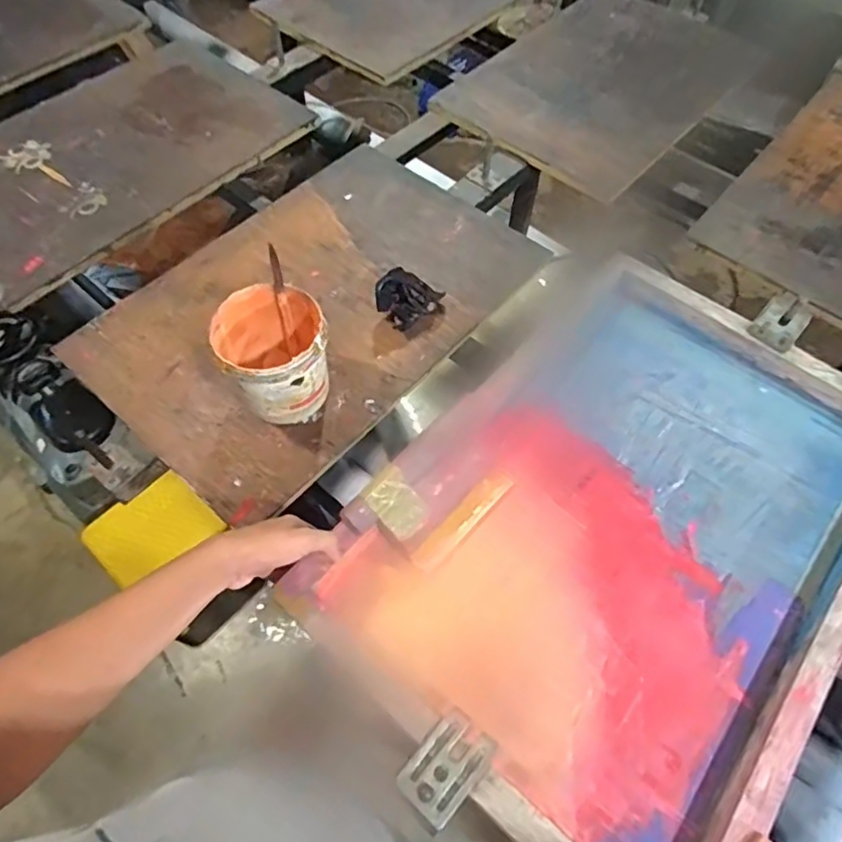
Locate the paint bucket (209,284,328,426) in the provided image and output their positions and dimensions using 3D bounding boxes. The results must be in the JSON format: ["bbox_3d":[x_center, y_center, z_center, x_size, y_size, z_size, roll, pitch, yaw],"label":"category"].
[{"bbox_3d":[-0.172,-0.079,0.697,0.122,0.110,0.130,-18,62,-12],"label":"paint bucket"}]

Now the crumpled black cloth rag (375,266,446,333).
[{"bbox_3d":[-0.016,-0.171,0.801,0.090,0.048,0.082,19,61,10],"label":"crumpled black cloth rag"}]

